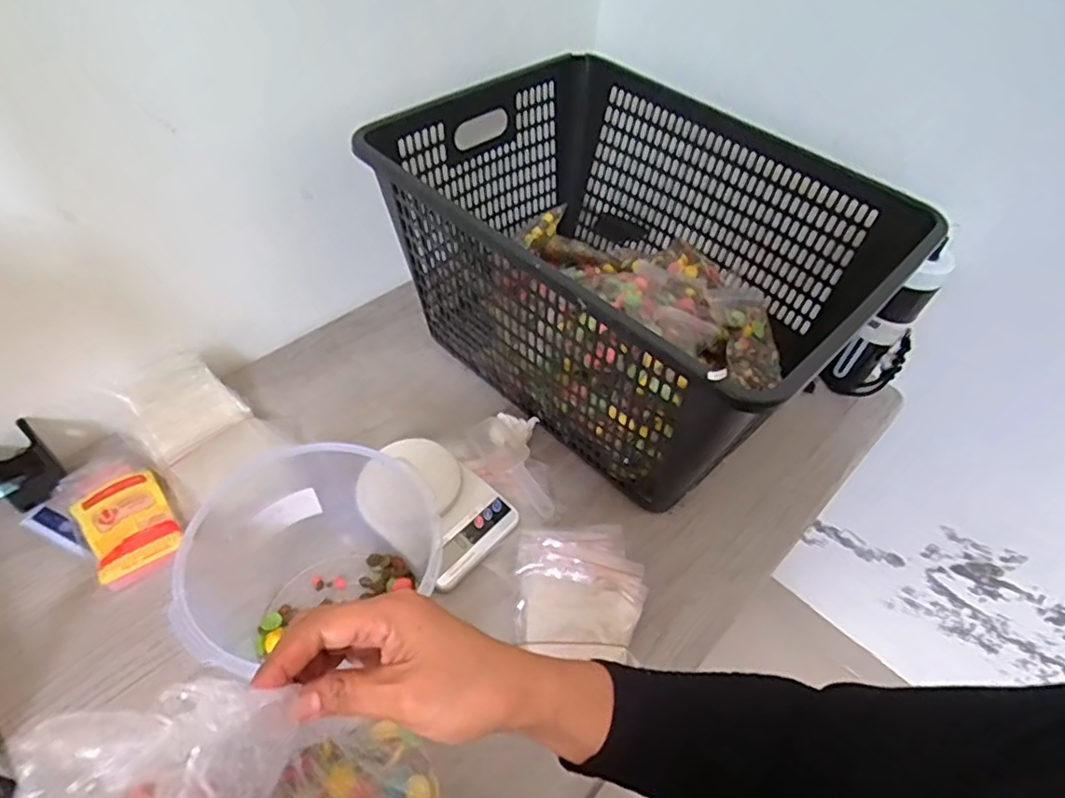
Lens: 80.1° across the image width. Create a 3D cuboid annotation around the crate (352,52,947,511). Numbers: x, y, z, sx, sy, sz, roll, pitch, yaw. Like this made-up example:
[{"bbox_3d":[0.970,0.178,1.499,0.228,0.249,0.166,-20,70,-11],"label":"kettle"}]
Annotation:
[{"bbox_3d":[0.120,-0.161,0.818,0.448,0.289,0.535,-35,61,-30],"label":"crate"}]

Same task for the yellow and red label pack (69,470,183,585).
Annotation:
[{"bbox_3d":[-0.442,0.136,0.692,0.083,0.019,0.112,-29,59,-27],"label":"yellow and red label pack"}]

